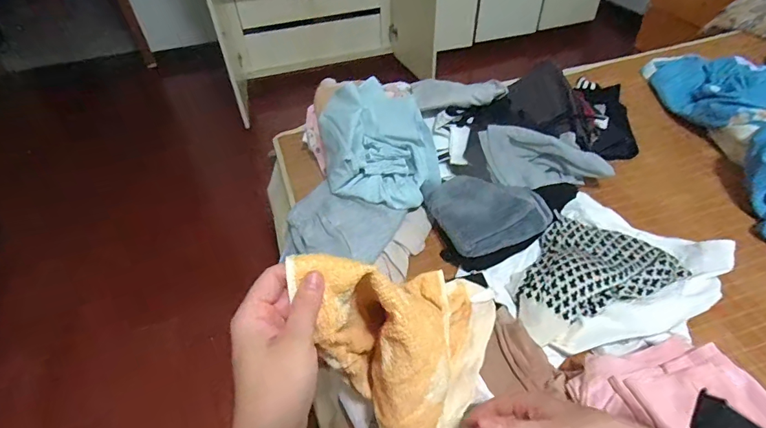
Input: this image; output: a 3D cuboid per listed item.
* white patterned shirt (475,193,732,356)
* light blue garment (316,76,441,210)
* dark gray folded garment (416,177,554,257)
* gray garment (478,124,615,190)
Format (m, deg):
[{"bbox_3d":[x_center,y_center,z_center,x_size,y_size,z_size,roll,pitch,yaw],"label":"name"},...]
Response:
[{"bbox_3d":[0.357,0.096,0.676,0.344,0.077,0.264,-30,51,-24],"label":"white patterned shirt"},{"bbox_3d":[-0.015,-0.147,0.855,0.221,0.110,0.286,-15,46,-11],"label":"light blue garment"},{"bbox_3d":[0.183,-0.018,0.761,0.172,0.059,0.194,-17,47,-13],"label":"dark gray folded garment"},{"bbox_3d":[0.331,-0.109,0.846,0.261,0.103,0.090,0,45,3],"label":"gray garment"}]

